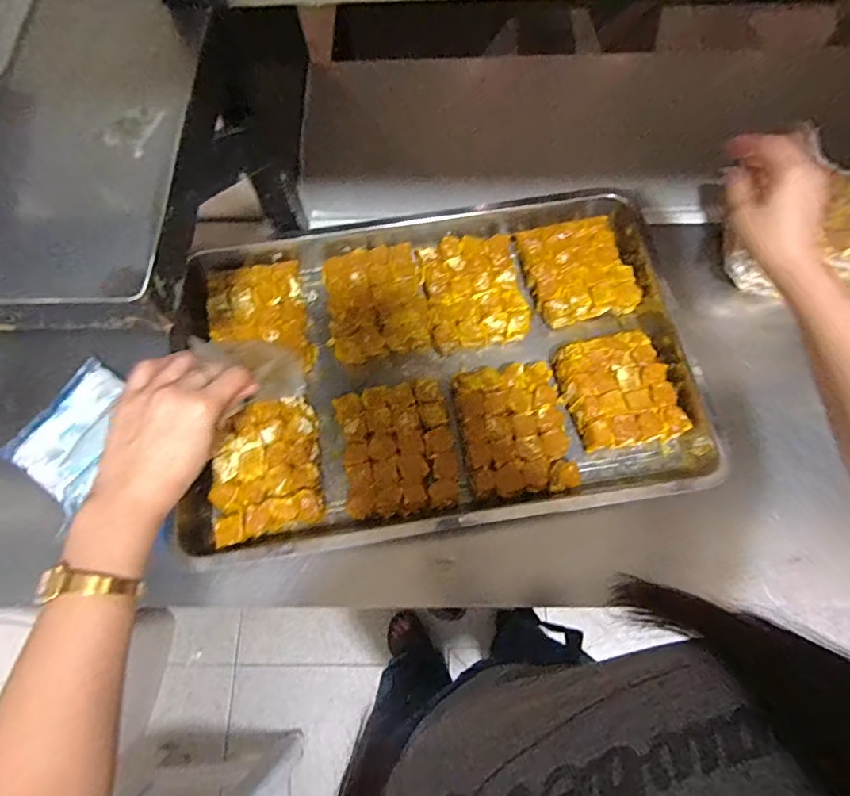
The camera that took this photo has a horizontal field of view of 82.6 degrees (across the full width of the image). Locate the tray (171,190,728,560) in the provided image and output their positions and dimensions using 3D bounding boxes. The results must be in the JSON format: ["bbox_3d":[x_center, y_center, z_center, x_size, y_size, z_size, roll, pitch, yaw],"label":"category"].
[{"bbox_3d":[0.014,-0.049,0.580,0.557,0.064,0.394,-7,70,-1],"label":"tray"}]

